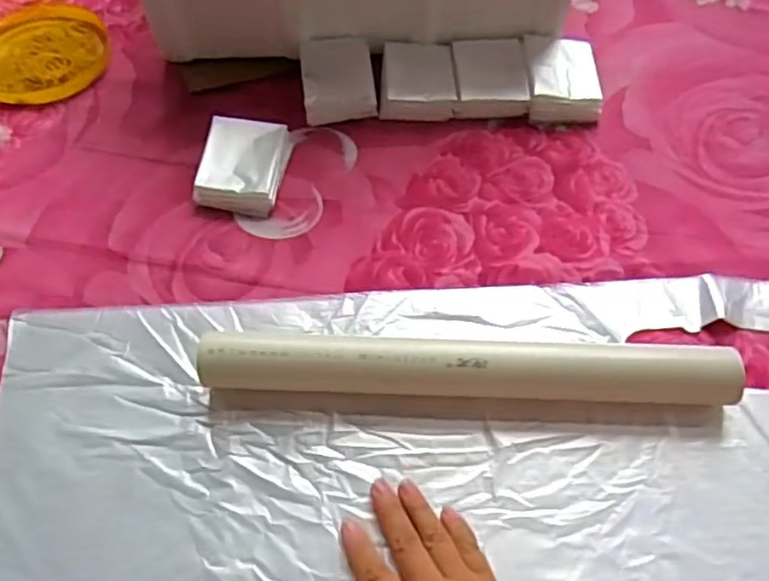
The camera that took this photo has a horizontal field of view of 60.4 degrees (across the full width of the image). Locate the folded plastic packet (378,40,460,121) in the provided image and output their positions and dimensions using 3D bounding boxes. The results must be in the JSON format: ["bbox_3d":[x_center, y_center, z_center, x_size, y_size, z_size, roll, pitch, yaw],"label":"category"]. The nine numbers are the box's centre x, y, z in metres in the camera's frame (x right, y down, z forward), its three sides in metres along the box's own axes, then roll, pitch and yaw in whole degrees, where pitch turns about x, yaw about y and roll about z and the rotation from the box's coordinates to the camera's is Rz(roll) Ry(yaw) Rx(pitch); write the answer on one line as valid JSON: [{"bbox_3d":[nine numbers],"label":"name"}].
[{"bbox_3d":[0.033,-0.198,0.619,0.069,0.028,0.087,2,57,3],"label":"folded plastic packet"}]

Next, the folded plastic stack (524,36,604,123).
[{"bbox_3d":[0.166,-0.198,0.618,0.063,0.028,0.094,1,57,2],"label":"folded plastic stack"}]

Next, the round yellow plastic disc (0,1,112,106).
[{"bbox_3d":[-0.347,-0.246,0.663,0.132,0.020,0.143,-2,58,3],"label":"round yellow plastic disc"}]

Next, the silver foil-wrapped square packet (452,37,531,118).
[{"bbox_3d":[0.099,-0.200,0.618,0.065,0.025,0.086,-1,57,1],"label":"silver foil-wrapped square packet"}]

